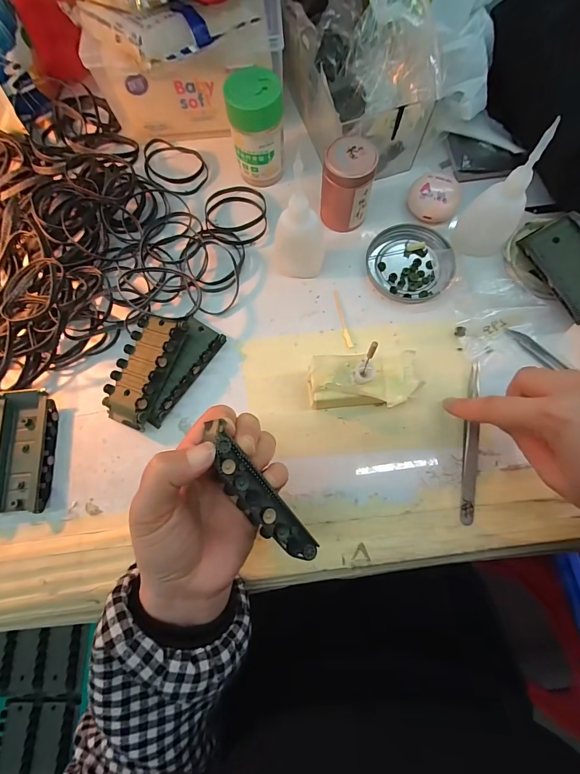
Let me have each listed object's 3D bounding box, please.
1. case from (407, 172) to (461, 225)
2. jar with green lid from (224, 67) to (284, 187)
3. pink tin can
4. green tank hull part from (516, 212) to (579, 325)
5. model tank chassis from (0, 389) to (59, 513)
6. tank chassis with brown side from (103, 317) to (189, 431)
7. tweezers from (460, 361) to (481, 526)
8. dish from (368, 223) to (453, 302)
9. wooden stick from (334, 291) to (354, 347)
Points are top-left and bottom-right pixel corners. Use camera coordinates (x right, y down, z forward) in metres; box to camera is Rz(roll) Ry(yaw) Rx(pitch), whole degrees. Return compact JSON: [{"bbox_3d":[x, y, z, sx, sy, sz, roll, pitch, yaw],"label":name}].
[{"bbox_3d":[0.137,-0.179,0.332,0.046,0.022,0.041,25,78,7],"label":"case"},{"bbox_3d":[-0.030,-0.236,0.322,0.047,0.075,0.044,0,76,1],"label":"jar with green lid"},{"bbox_3d":[0.051,-0.180,0.314,0.043,0.064,0.040,0,76,1],"label":"pink tin can"},{"bbox_3d":[0.238,-0.104,0.290,0.044,0.012,0.093,-30,63,31],"label":"green tank hull part"},{"bbox_3d":[-0.221,0.052,0.287,0.041,0.016,0.097,-6,76,0],"label":"model tank chassis"},{"bbox_3d":[-0.124,-0.014,0.295,0.044,0.020,0.094,17,79,20],"label":"tank chassis with brown side"},{"bbox_3d":[0.146,0.041,0.278,0.013,0.010,0.130,8,76,3],"label":"tweezers"},{"bbox_3d":[0.113,-0.117,0.325,0.075,0.010,0.080,0,76,1],"label":"dish"},{"bbox_3d":[0.048,-0.062,0.314,0.005,0.004,0.058,-12,76,-2],"label":"wooden stick"}]

